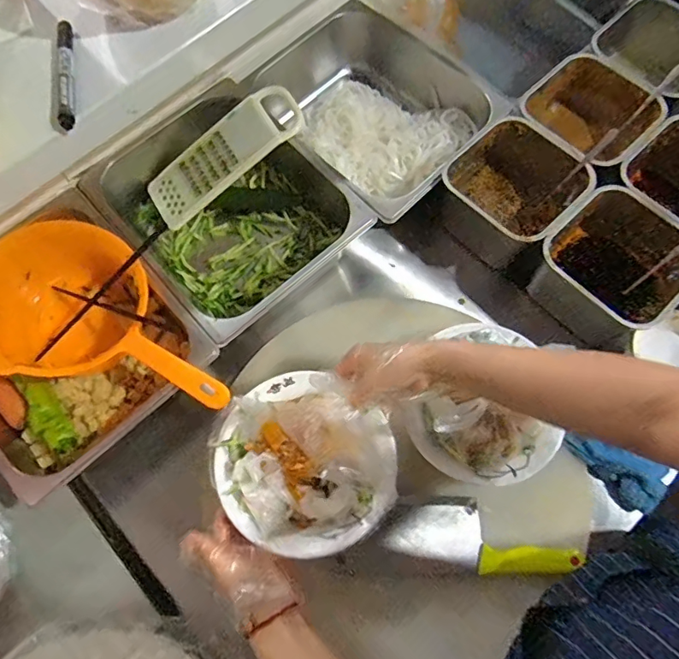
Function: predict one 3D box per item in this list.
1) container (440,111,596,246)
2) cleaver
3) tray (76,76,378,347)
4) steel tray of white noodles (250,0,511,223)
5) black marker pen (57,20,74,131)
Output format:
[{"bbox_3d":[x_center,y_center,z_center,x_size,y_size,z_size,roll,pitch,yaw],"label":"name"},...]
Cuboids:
[{"bbox_3d":[0.232,-0.186,0.681,0.164,0.107,0.160,43,77,15],"label":"container"},{"bbox_3d":[0.159,0.238,0.565,0.211,0.028,0.072,11,71,6],"label":"cleaver"},{"bbox_3d":[-0.155,-0.160,0.692,0.270,0.101,0.333,-41,74,-12],"label":"tray"},{"bbox_3d":[0.045,-0.319,0.745,0.267,0.099,0.336,-43,74,-12],"label":"steel tray of white noodles"},{"bbox_3d":[-0.288,-0.273,0.518,0.016,0.010,0.144,-11,70,-2],"label":"black marker pen"}]

